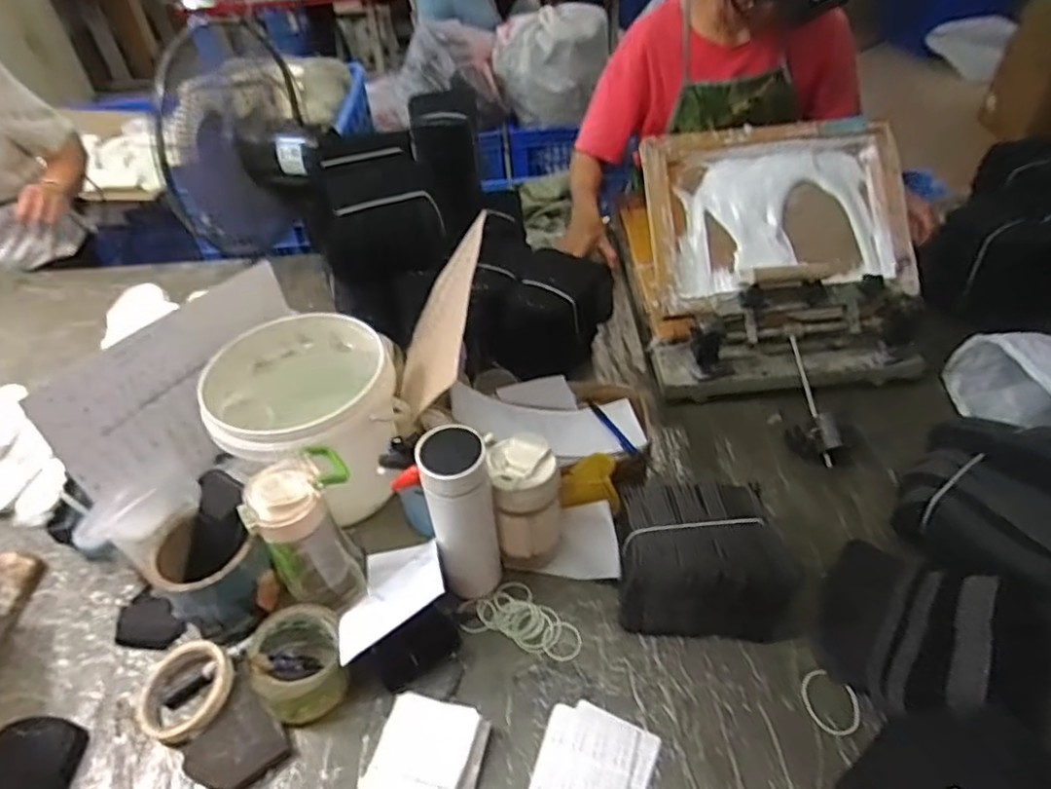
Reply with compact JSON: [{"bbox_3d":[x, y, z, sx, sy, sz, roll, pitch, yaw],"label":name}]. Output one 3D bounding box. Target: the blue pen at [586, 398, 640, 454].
[{"bbox_3d":[0.108,0.040,0.811,0.016,0.015,0.120,-17,32,-12],"label":"blue pen"}]

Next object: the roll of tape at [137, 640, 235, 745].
[{"bbox_3d":[-0.350,0.301,0.650,0.093,0.025,0.091,-2,45,2],"label":"roll of tape"}]

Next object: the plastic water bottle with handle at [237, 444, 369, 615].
[{"bbox_3d":[-0.214,0.152,0.661,0.061,0.212,0.101,29,53,31],"label":"plastic water bottle with handle"}]

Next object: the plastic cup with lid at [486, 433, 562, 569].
[{"bbox_3d":[0.003,0.124,0.715,0.073,0.158,0.080,-3,44,3],"label":"plastic cup with lid"}]

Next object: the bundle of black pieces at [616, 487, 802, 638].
[{"bbox_3d":[0.191,0.174,0.687,0.166,0.100,0.140,1,44,7],"label":"bundle of black pieces"}]

